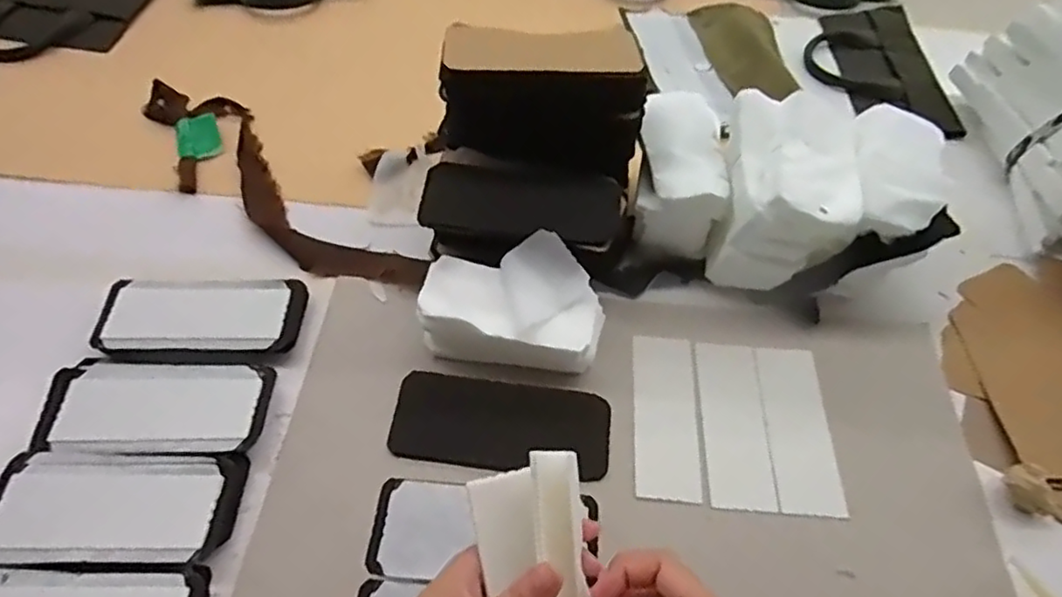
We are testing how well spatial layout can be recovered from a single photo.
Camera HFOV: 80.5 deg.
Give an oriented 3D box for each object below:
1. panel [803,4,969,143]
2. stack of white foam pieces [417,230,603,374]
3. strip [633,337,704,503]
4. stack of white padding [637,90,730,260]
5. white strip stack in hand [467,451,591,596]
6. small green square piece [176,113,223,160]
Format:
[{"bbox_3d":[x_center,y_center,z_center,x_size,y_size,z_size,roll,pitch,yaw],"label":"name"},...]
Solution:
[{"bbox_3d":[0.435,-0.296,0.802,0.150,0.013,0.251,2,55,-1],"label":"panel"},{"bbox_3d":[-0.017,0.007,0.548,0.155,0.062,0.105,7,57,1],"label":"stack of white foam pieces"},{"bbox_3d":[0.114,0.098,0.531,0.052,0.005,0.144,5,55,0],"label":"strip"},{"bbox_3d":[0.142,-0.117,0.616,0.080,0.099,0.134,6,57,1],"label":"stack of white padding"},{"bbox_3d":[0.008,0.162,0.338,0.063,0.043,0.145,-9,68,-6],"label":"white strip stack in hand"},{"bbox_3d":[-0.370,-0.180,0.699,0.043,0.004,0.063,-11,67,-22],"label":"small green square piece"}]

